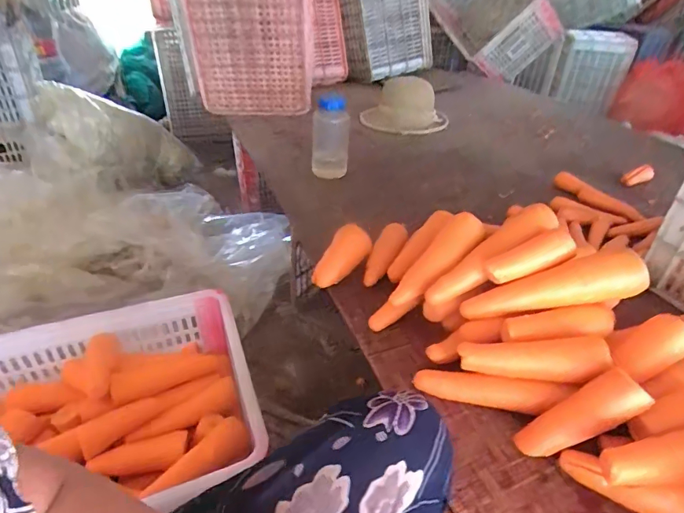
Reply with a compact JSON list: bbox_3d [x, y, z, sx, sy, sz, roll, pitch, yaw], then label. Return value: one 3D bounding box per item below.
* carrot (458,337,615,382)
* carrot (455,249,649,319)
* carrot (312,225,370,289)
[{"bbox_3d":[0.217,0.117,0.503,0.155,0.036,0.032,-4,33,17],"label":"carrot"},{"bbox_3d":[0.258,0.041,0.549,0.215,0.045,0.046,-16,34,13],"label":"carrot"},{"bbox_3d":[-0.002,-0.002,0.683,0.045,0.043,0.121,25,57,29],"label":"carrot"}]

